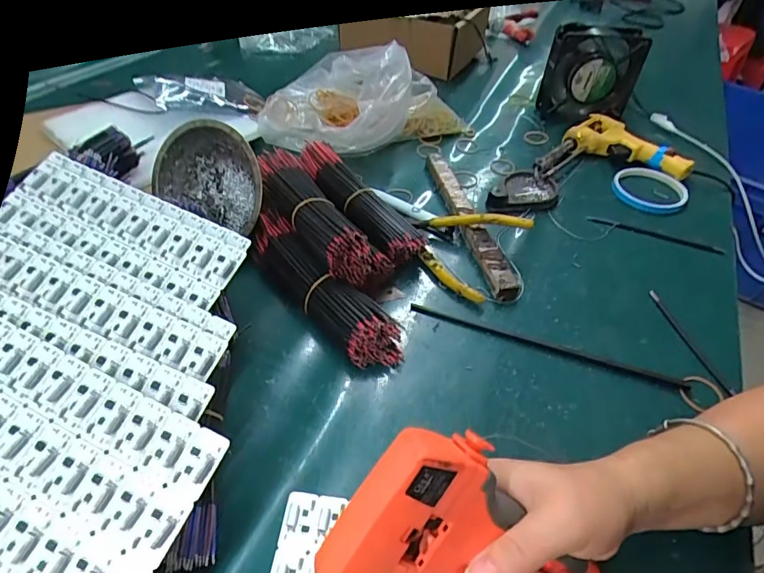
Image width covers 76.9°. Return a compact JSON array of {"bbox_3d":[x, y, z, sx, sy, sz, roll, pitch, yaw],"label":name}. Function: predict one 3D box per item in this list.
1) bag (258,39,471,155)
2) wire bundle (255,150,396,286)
[{"bbox_3d":[-0.021,-0.230,0.586,0.245,0.117,0.123,4,45,0],"label":"bag"},{"bbox_3d":[-0.068,-0.078,0.468,0.064,0.048,0.192,-24,51,-25],"label":"wire bundle"}]

